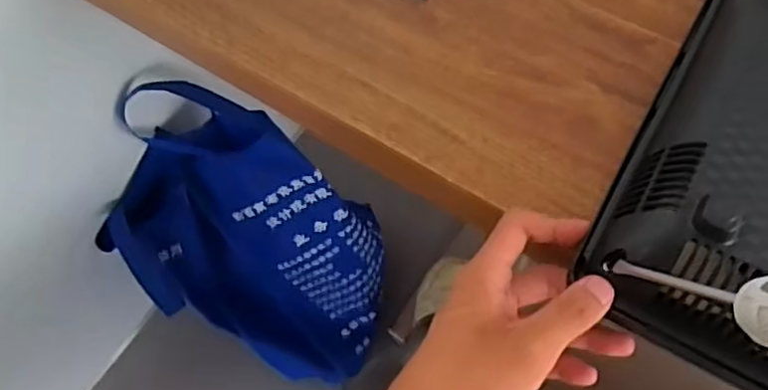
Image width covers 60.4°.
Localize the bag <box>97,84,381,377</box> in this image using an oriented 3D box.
[{"bbox_3d":[-0.191,0.070,0.862,0.262,0.480,0.160,-30,26,11],"label":"bag"}]

